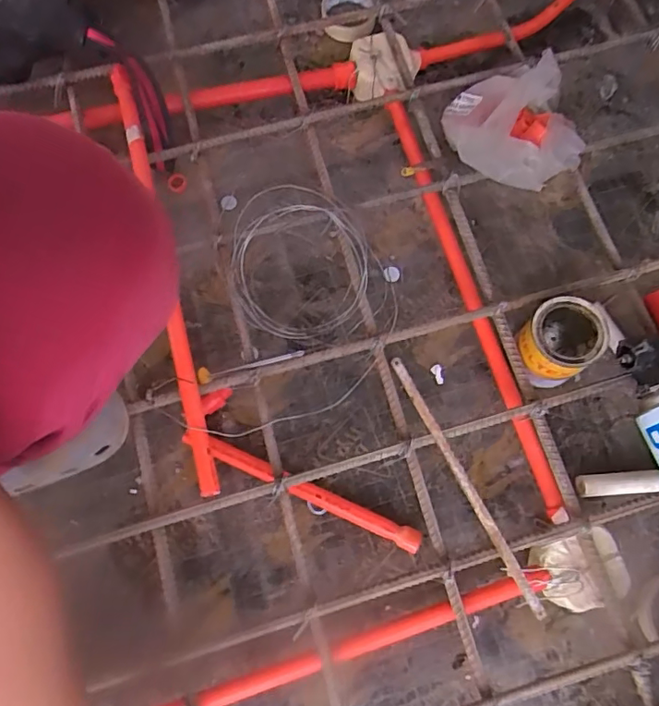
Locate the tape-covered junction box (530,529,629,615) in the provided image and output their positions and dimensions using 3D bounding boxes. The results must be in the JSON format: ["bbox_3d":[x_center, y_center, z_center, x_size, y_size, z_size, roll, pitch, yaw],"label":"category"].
[{"bbox_3d":[0.281,0.250,0.590,0.094,0.058,0.101,-18,75,-5],"label":"tape-covered junction box"}]

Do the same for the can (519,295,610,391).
[{"bbox_3d":[0.276,-0.011,0.639,0.102,0.105,0.087,-39,77,-10],"label":"can"}]

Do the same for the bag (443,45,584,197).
[{"bbox_3d":[0.244,-0.295,0.688,0.155,0.056,0.190,-13,74,-4],"label":"bag"}]

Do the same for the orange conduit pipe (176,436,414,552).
[{"bbox_3d":[-0.035,0.162,0.627,0.301,0.027,0.023,24,75,7],"label":"orange conduit pipe"}]

